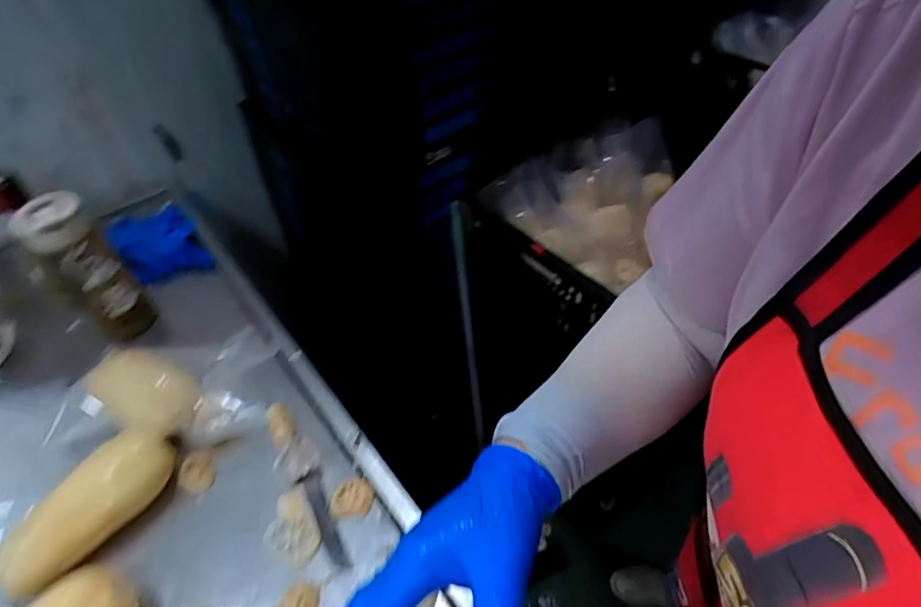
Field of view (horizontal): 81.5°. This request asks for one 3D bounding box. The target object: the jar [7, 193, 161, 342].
[{"bbox_3d":[-0.493,-0.039,0.710,0.090,0.193,0.074,-36,52,-25],"label":"jar"}]

